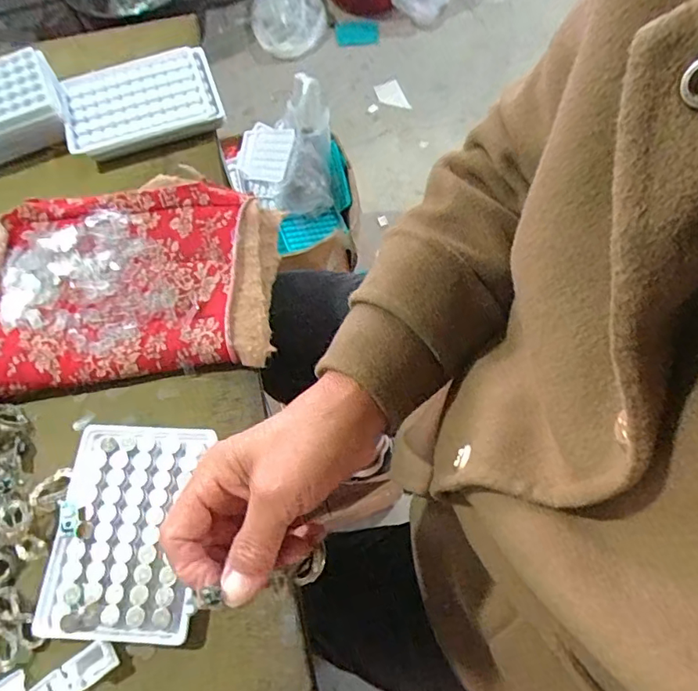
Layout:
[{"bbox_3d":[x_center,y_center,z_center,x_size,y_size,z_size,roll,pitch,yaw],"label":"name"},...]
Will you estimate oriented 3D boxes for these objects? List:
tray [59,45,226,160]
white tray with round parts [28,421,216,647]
[{"bbox_3d":[-0.191,-0.224,0.483,0.137,0.023,0.082,-19,66,-8],"label":"tray"},{"bbox_3d":[-0.141,0.117,0.341,0.090,0.015,0.128,2,65,2],"label":"white tray with round parts"}]

